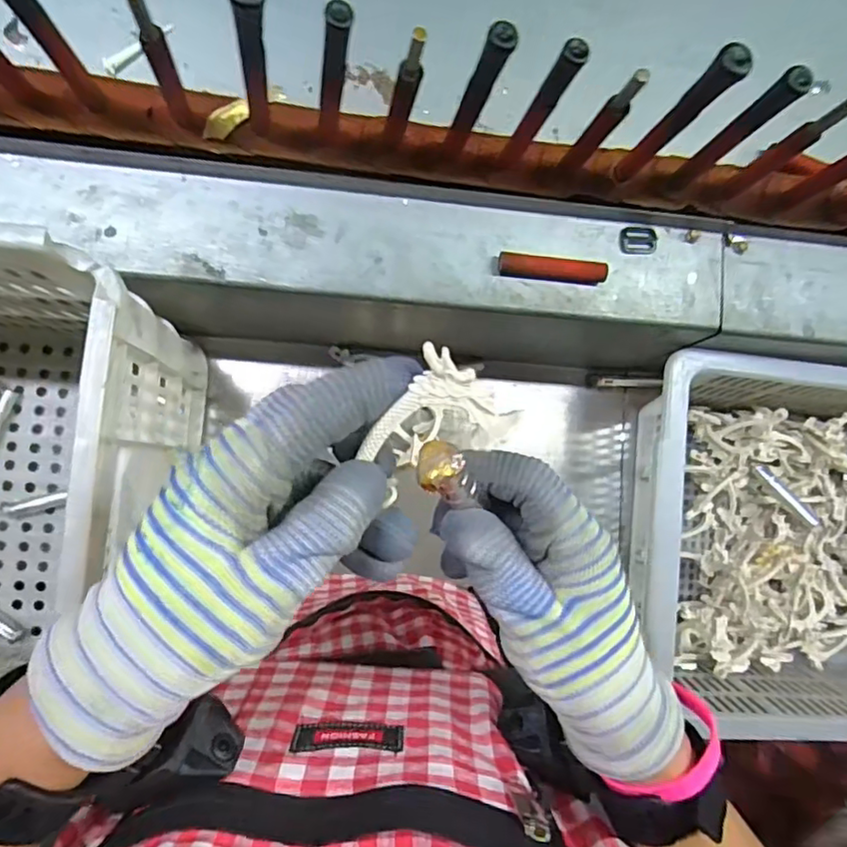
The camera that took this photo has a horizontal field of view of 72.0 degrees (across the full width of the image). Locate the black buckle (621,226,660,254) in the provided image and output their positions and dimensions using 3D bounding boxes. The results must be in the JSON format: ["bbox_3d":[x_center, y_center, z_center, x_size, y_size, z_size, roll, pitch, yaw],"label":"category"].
[{"bbox_3d":[0.190,-0.161,0.511,0.034,0.004,0.024,0,90,-3],"label":"black buckle"}]

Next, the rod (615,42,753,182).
[{"bbox_3d":[0.176,-0.211,0.414,0.022,0.150,0.020,0,90,-3],"label":"rod"}]

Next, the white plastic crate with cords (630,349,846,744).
[{"bbox_3d":[0.454,0.132,0.640,0.478,0.143,0.359,6,90,-3],"label":"white plastic crate with cords"}]

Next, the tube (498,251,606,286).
[{"bbox_3d":[0.111,-0.132,0.496,0.091,0.016,0.019,6,90,-3],"label":"tube"}]

